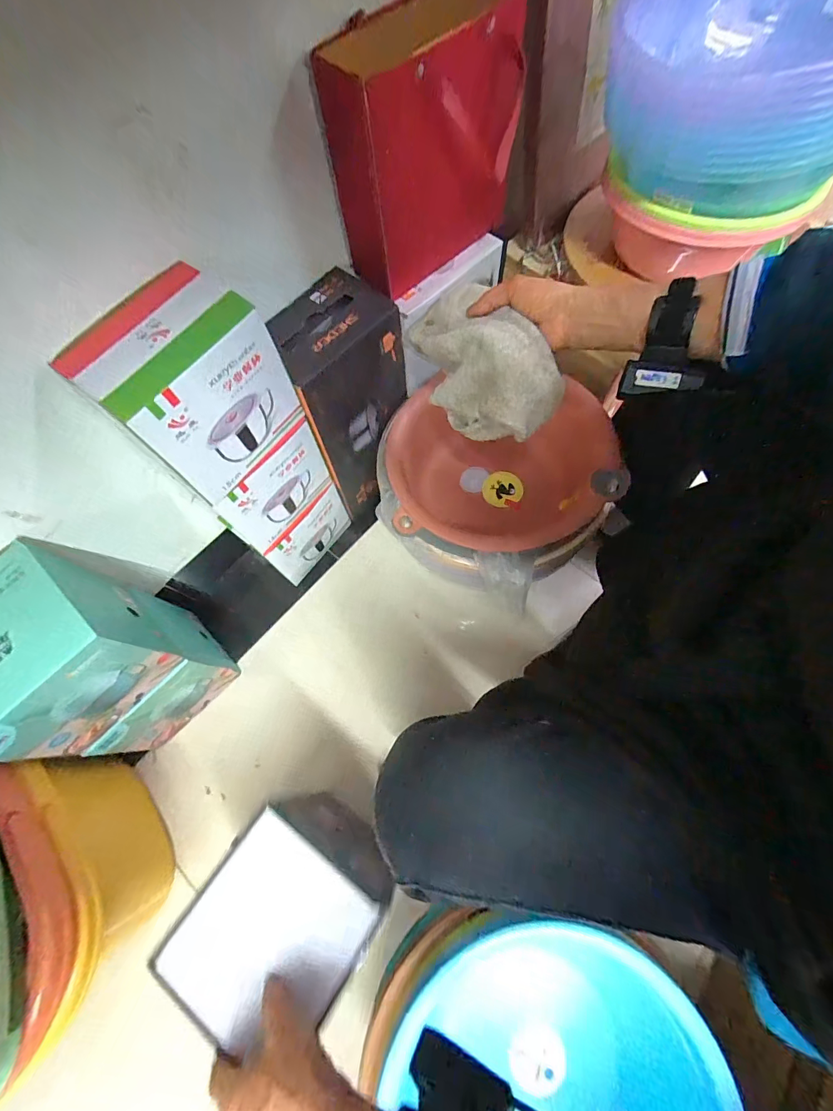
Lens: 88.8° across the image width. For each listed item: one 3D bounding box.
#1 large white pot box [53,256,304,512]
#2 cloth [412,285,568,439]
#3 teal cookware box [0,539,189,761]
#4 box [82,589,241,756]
[{"bbox_3d":[-0.238,-0.178,0.461,0.112,0.161,0.166,33,74,13],"label":"large white pot box"},{"bbox_3d":[0.068,-0.214,0.486,0.088,0.110,0.200,-33,72,-10],"label":"cloth"},{"bbox_3d":[-0.439,0.116,0.511,0.175,0.160,0.171,41,76,15],"label":"teal cookware box"},{"bbox_3d":[-0.426,0.184,0.668,0.160,0.157,0.175,41,76,15],"label":"box"}]

